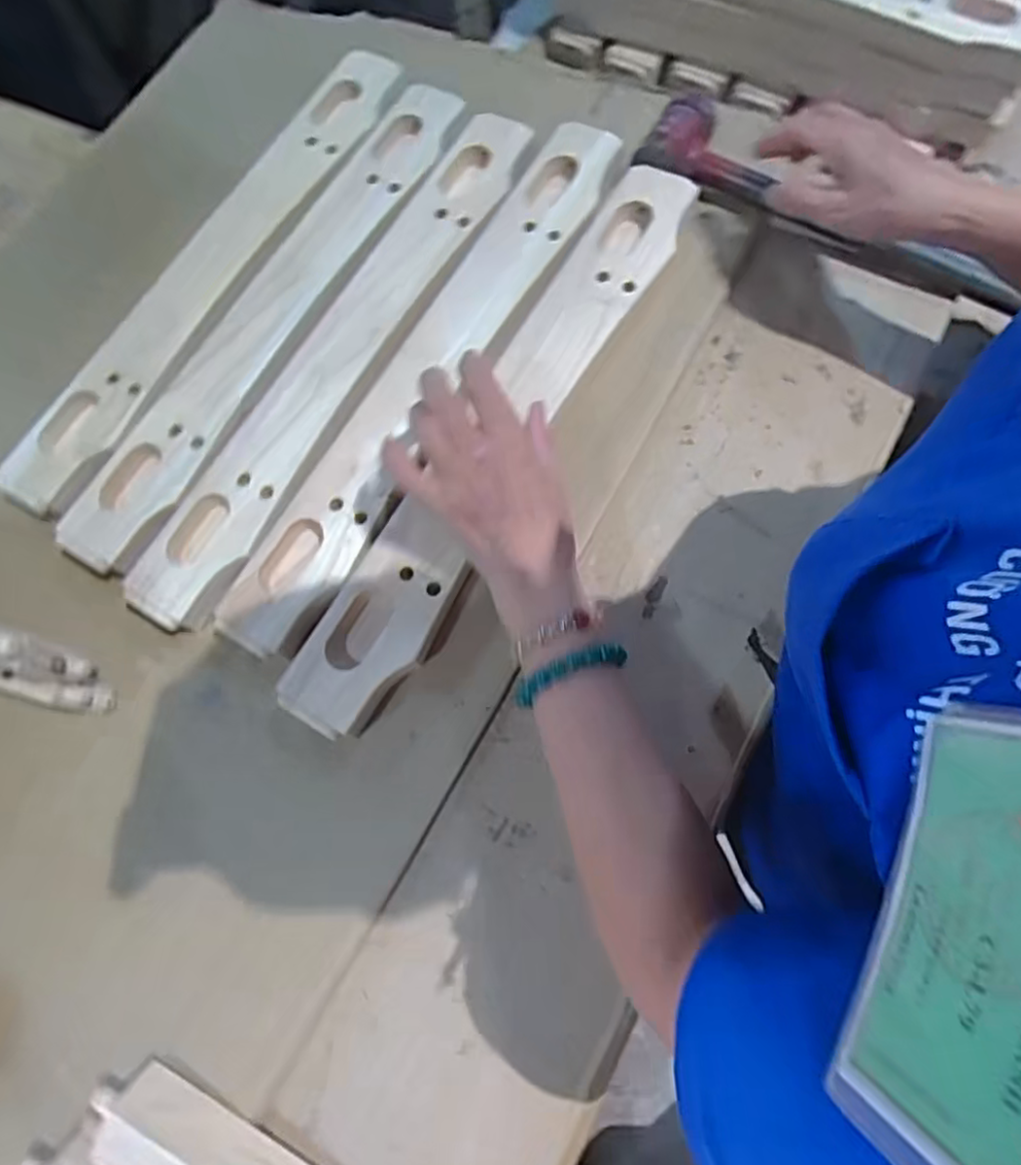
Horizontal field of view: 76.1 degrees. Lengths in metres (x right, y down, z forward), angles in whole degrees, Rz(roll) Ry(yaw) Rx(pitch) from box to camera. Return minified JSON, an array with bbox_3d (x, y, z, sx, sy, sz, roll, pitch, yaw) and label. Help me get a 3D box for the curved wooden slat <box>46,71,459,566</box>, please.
[{"bbox_3d":[-0.178,-0.218,0.513,0.076,0.017,0.459,27,77,16],"label":"curved wooden slat"}]

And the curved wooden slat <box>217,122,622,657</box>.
[{"bbox_3d":[-0.053,-0.164,0.477,0.071,0.017,0.462,29,77,10],"label":"curved wooden slat"}]

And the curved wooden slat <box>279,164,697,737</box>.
[{"bbox_3d":[-0.001,-0.117,0.454,0.071,0.025,0.467,28,77,10],"label":"curved wooden slat"}]

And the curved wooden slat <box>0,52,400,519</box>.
[{"bbox_3d":[-0.245,-0.264,0.534,0.073,0.028,0.458,25,77,15],"label":"curved wooden slat"}]

